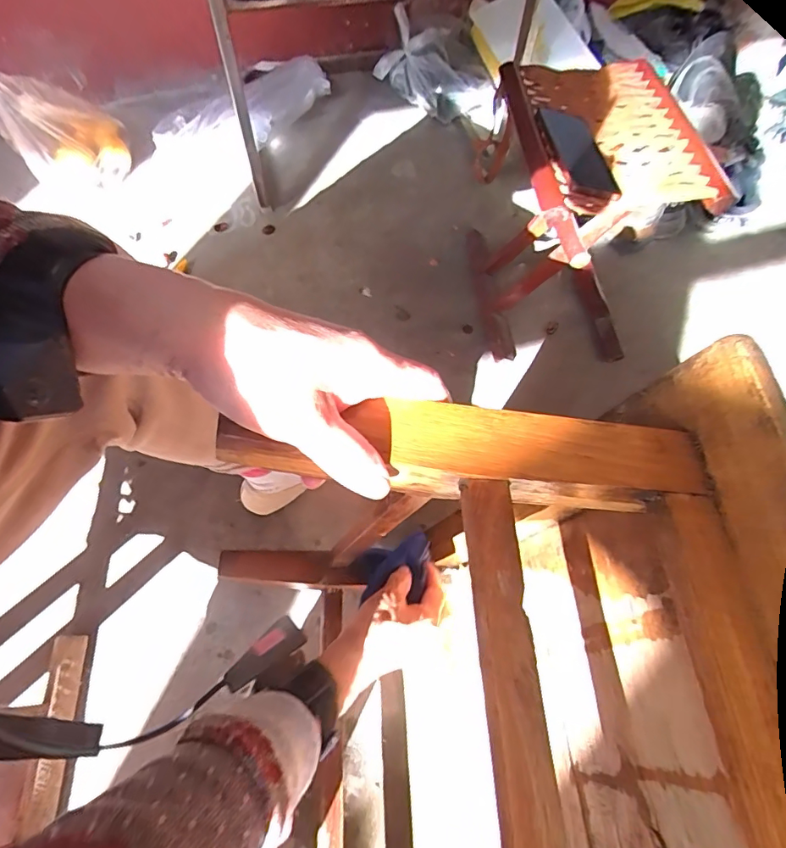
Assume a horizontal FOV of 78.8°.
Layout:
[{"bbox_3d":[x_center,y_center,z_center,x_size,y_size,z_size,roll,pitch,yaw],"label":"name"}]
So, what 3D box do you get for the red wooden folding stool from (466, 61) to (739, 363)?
[{"bbox_3d":[0.277,-0.318,0.773,0.232,0.329,0.324,-6,62,-5],"label":"red wooden folding stool"}]

